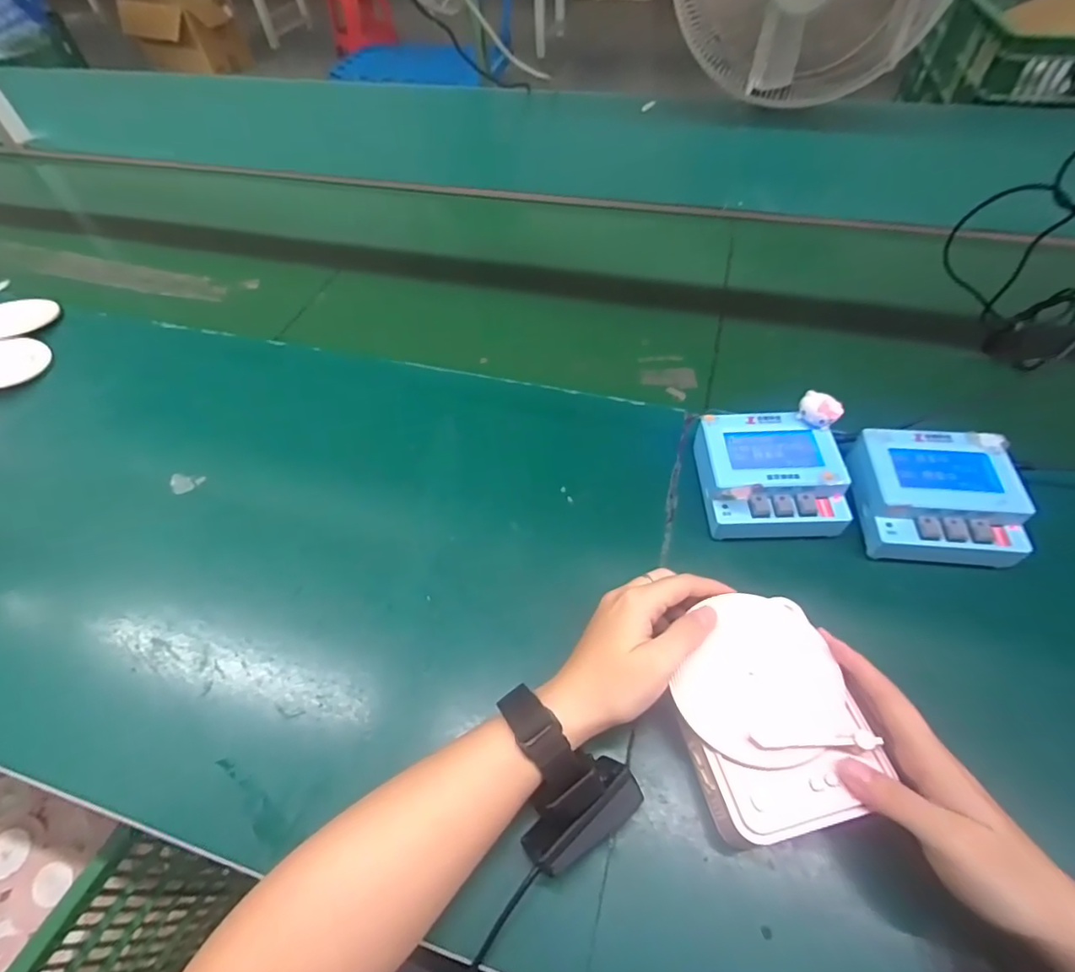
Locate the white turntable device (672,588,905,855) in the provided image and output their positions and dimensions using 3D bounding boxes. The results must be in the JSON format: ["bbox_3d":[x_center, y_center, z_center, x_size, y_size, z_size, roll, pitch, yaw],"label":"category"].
[{"bbox_3d":[0.135,0.137,0.333,0.099,0.042,0.125,-11,53,-5],"label":"white turntable device"}]

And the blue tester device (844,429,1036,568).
[{"bbox_3d":[0.303,0.005,0.419,0.106,0.043,0.098,8,54,10],"label":"blue tester device"}]

